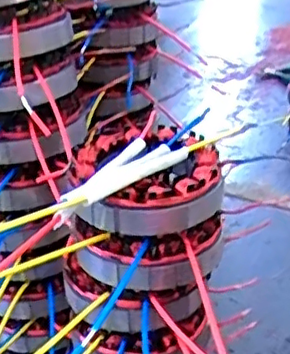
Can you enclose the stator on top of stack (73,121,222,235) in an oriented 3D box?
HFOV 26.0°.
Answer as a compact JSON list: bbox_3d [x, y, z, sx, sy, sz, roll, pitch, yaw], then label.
[{"bbox_3d":[-0.002,-0.001,0.362,0.080,0.029,0.091,-9,29,-15],"label":"stator on top of stack"}]

